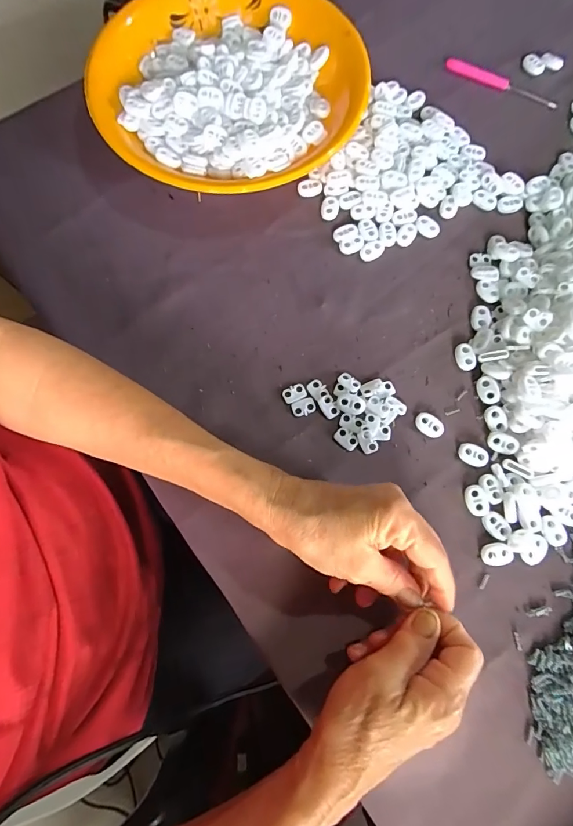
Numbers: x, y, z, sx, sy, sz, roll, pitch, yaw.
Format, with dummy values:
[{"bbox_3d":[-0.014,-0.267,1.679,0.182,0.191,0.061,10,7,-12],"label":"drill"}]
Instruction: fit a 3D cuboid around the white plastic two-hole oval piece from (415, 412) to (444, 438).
[{"bbox_3d":[0.111,0.010,0.328,0.023,0.005,0.015,28,76,7],"label":"white plastic two-hole oval piece"}]

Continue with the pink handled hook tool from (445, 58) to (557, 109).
[{"bbox_3d":[0.209,-0.321,0.408,0.112,0.011,0.013,20,76,5],"label":"pink handled hook tool"}]

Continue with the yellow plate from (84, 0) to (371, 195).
[{"bbox_3d":[-0.049,-0.293,0.382,0.226,0.045,0.238,0,75,0],"label":"yellow plate"}]

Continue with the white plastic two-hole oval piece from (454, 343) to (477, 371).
[{"bbox_3d":[0.145,-0.045,0.343,0.015,0.006,0.022,-4,75,-2],"label":"white plastic two-hole oval piece"}]

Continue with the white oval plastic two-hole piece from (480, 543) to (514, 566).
[{"bbox_3d":[0.152,0.102,0.306,0.021,0.006,0.015,-8,75,-3],"label":"white oval plastic two-hole piece"}]

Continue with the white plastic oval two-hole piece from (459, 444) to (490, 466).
[{"bbox_3d":[0.143,0.032,0.323,0.022,0.004,0.015,17,75,4],"label":"white plastic oval two-hole piece"}]

